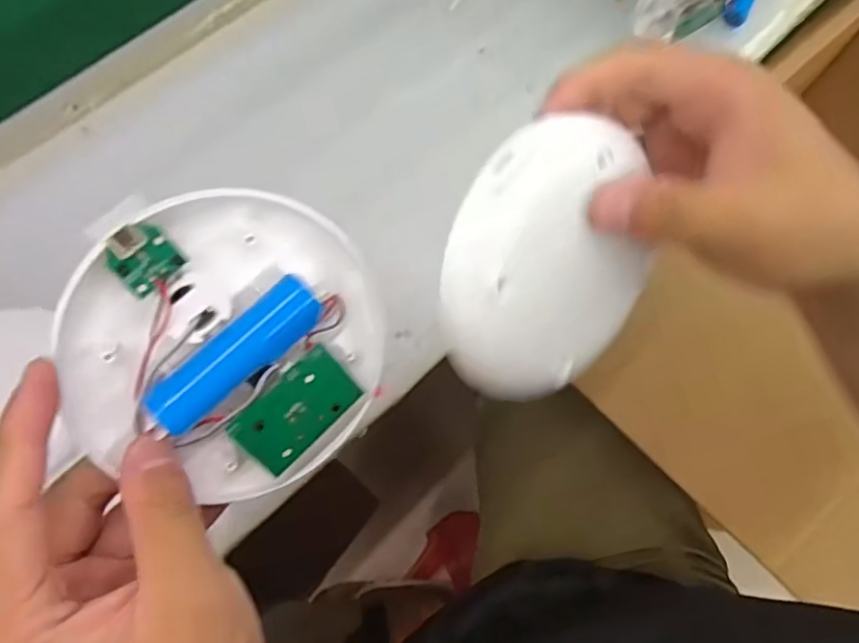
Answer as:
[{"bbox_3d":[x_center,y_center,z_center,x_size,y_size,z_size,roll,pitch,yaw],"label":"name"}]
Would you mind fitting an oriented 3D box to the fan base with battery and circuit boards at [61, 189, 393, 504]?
[{"bbox_3d":[-0.065,0.009,0.215,0.106,0.017,0.103,-5,99,-30],"label":"fan base with battery and circuit boards"}]

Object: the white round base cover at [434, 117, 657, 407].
[{"bbox_3d":[0.045,-0.019,0.226,0.087,0.012,0.100,-16,117,-24],"label":"white round base cover"}]

